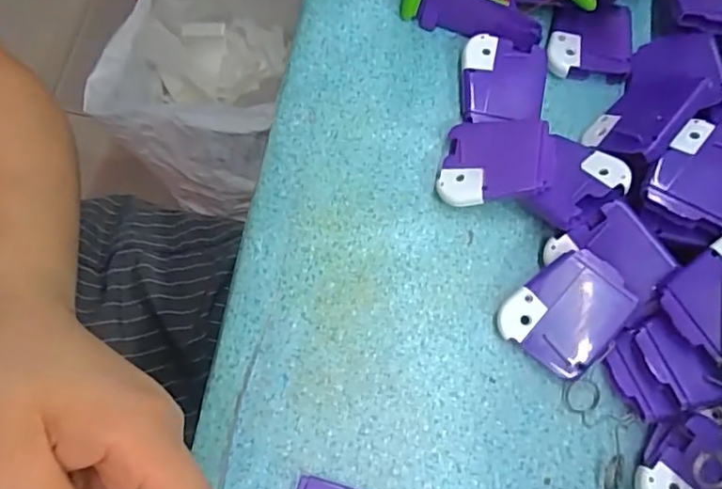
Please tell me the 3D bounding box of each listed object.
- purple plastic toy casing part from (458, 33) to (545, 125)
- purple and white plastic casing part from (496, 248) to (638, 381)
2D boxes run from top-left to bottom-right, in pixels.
[{"bbox_3d":[0.086,-0.098,0.349,0.050,0.023,0.059,9,71,3],"label":"purple plastic toy casing part"},{"bbox_3d":[0.109,0.034,0.302,0.053,0.012,0.061,37,93,8],"label":"purple and white plastic casing part"}]

